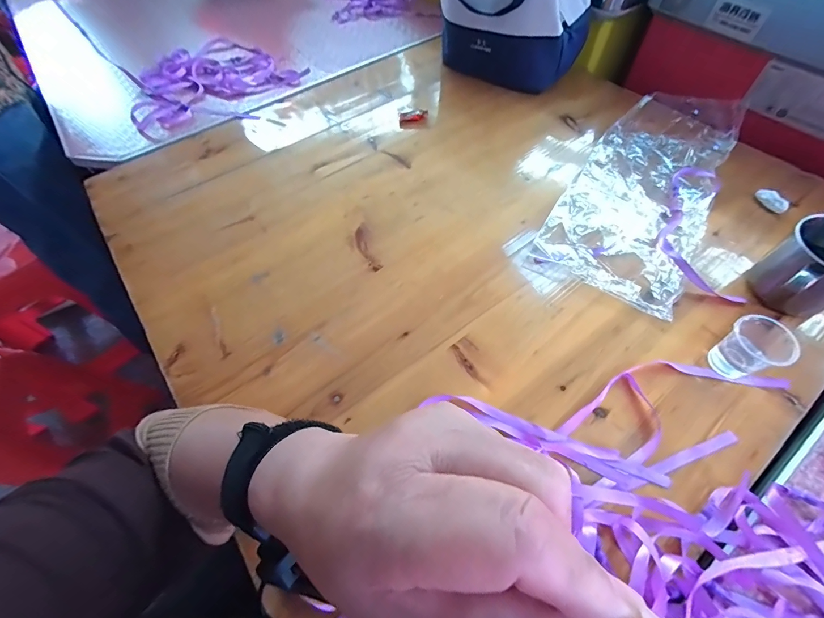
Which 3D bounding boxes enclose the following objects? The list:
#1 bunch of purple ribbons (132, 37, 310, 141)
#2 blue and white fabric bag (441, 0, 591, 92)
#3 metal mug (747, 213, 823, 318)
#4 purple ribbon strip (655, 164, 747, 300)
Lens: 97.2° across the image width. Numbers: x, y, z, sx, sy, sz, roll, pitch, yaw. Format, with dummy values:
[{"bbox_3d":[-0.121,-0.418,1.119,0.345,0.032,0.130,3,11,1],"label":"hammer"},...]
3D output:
[{"bbox_3d":[-0.394,-0.431,0.694,0.292,0.018,0.276,-40,65,-18],"label":"bunch of purple ribbons"},{"bbox_3d":[0.173,-0.498,0.613,0.219,0.176,0.126,32,67,20],"label":"blue and white fabric bag"},{"bbox_3d":[0.404,-0.033,0.378,0.094,0.086,0.081,-26,61,-11],"label":"metal mug"},{"bbox_3d":[0.352,-0.110,0.457,0.087,0.008,0.211,9,61,9],"label":"purple ribbon strip"}]

